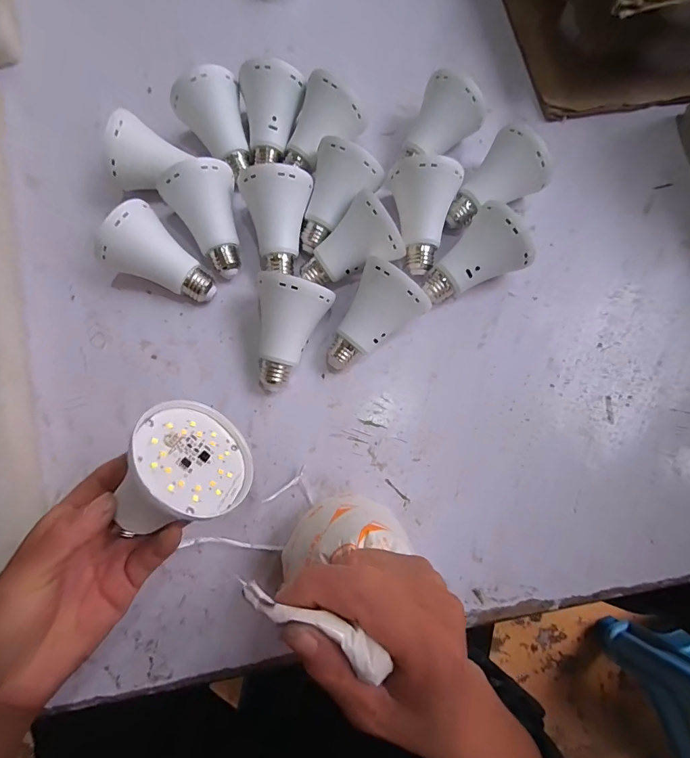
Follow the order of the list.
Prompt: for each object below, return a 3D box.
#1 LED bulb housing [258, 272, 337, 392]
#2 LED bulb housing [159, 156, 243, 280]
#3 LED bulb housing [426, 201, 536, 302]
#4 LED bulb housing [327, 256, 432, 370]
[{"bbox_3d":[-0.047,-0.033,0.312,0.061,0.059,0.082,10,78,2],"label":"LED bulb housing"},{"bbox_3d":[-0.114,-0.138,0.336,0.060,0.059,0.083,-27,80,-6],"label":"LED bulb housing"},{"bbox_3d":[0.109,-0.098,0.327,0.081,0.059,0.059,-39,81,-8],"label":"LED bulb housing"},{"bbox_3d":[0.021,-0.043,0.315,0.059,0.059,0.084,33,80,6],"label":"LED bulb housing"}]

